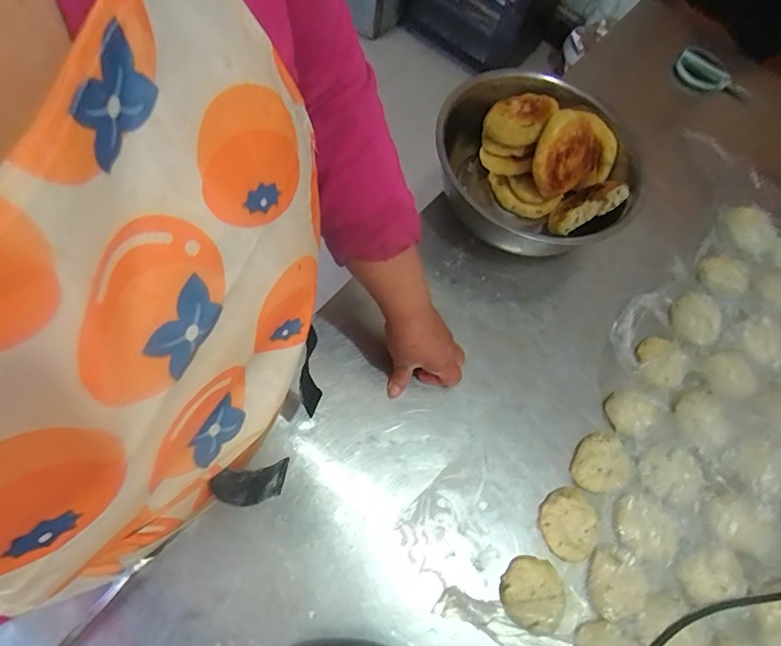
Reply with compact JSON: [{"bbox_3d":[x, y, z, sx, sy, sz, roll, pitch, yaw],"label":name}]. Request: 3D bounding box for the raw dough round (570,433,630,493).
[{"bbox_3d":[0.249,0.164,0.569,0.056,0.016,0.070,26,69,8],"label":"raw dough round"}]

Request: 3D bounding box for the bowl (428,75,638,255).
[{"bbox_3d":[0.192,-0.218,0.687,0.277,0.140,0.268,3,67,-7],"label":"bowl"}]

